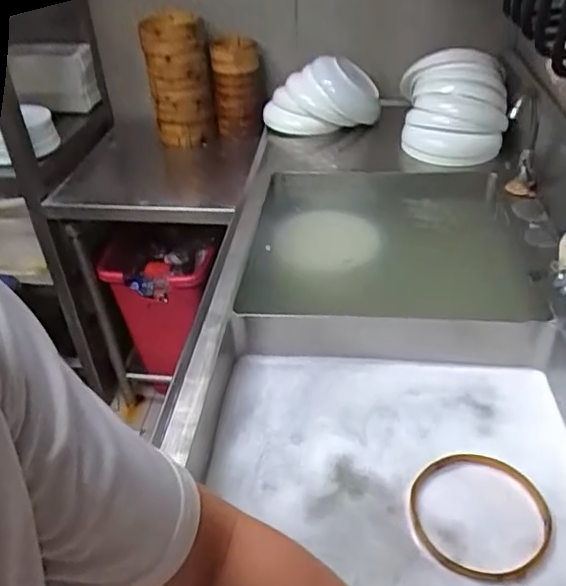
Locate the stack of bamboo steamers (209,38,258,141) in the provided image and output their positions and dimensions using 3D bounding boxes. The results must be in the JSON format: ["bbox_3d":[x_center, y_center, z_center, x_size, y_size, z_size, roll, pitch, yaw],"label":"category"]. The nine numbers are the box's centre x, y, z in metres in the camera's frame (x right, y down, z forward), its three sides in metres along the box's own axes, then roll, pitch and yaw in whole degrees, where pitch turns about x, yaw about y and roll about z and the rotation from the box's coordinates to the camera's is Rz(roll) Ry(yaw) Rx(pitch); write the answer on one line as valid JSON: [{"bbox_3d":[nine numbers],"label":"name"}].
[{"bbox_3d":[-0.137,-0.604,1.657,0.129,0.275,0.147,-6,37,-5],"label":"stack of bamboo steamers"}]

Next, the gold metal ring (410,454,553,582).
[{"bbox_3d":[0.249,0.277,0.713,0.165,0.024,0.174,-2,37,1],"label":"gold metal ring"}]

